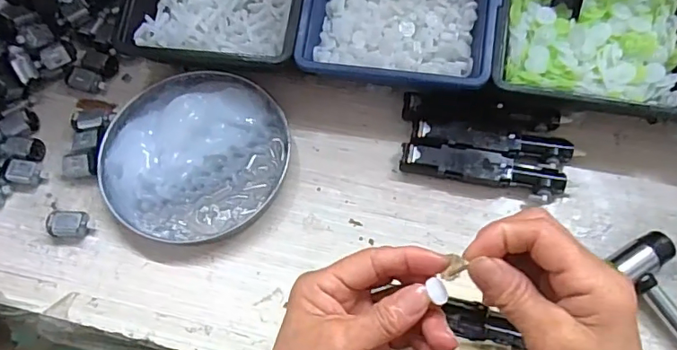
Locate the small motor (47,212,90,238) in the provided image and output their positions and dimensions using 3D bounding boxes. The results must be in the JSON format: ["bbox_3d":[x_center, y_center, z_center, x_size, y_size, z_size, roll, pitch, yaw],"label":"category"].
[{"bbox_3d":[-0.202,0.037,0.388,0.024,0.017,0.019,-3,67,1],"label":"small motor"}]

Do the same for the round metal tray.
[{"bbox_3d":[-0.113,-0.022,0.404,0.141,0.026,0.139,-1,67,2],"label":"round metal tray"}]

